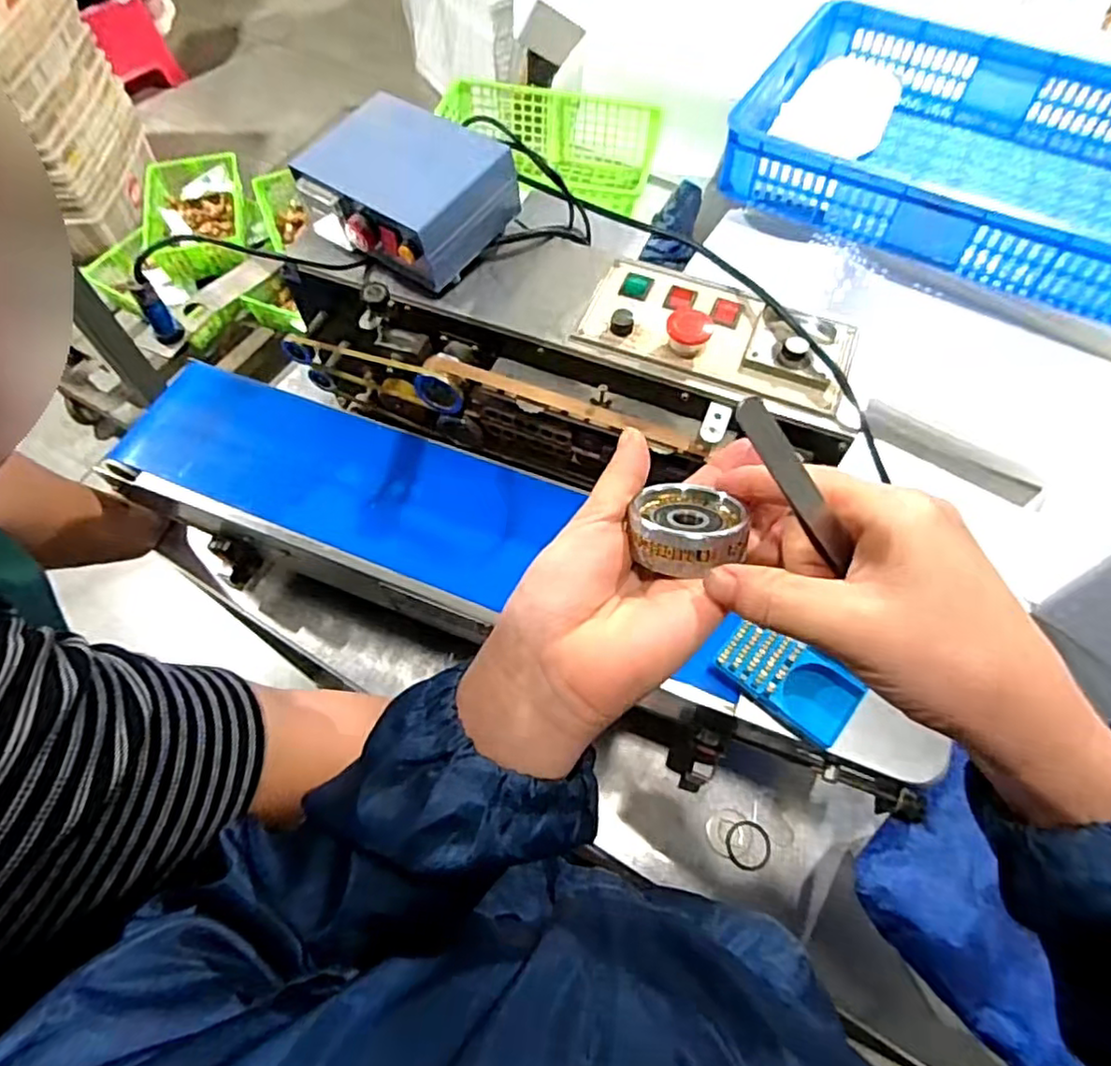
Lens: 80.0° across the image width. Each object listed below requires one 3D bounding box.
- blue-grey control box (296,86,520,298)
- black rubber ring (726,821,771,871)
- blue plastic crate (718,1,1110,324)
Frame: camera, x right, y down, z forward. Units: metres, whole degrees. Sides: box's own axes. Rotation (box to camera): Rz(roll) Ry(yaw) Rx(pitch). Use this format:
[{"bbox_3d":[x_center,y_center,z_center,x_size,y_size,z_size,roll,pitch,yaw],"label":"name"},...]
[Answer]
[{"bbox_3d":[-0.130,-0.295,0.572,0.154,0.076,0.118,30,67,15],"label":"blue-grey control box"},{"bbox_3d":[0.179,0.289,0.613,0.041,0.004,0.041,0,62,0],"label":"black rubber ring"},{"bbox_3d":[0.562,-0.517,0.895,0.572,0.100,0.399,26,66,13],"label":"blue plastic crate"}]

